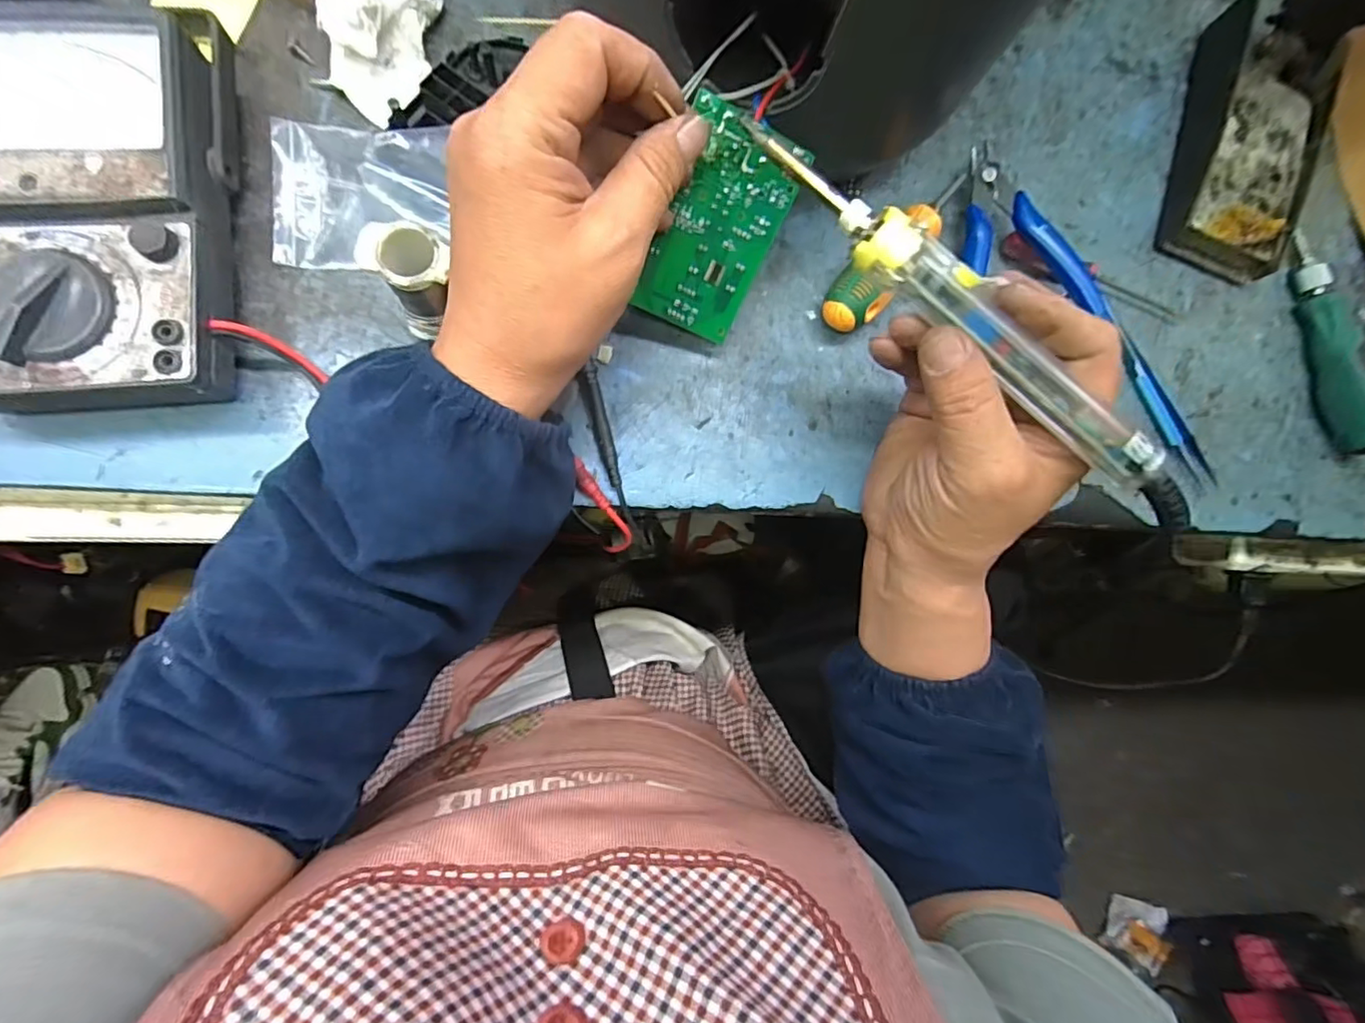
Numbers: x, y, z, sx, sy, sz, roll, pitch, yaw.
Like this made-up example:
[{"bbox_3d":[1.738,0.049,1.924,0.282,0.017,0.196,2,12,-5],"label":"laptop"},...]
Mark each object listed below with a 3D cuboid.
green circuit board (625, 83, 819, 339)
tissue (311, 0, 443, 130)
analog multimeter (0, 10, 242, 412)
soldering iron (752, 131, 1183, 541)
[{"bbox_3d":[0.018,-0.135,0.289,0.054,0.004,0.096,17,117,-17],"label":"green circuit board"},{"bbox_3d":[-0.156,-0.245,0.299,0.049,0.036,0.080,16,83,-6],"label":"tissue"},{"bbox_3d":[-0.269,-0.133,0.267,0.115,0.047,0.185,-6,86,-8],"label":"analog multimeter"},{"bbox_3d":[0.116,-0.077,0.236,0.230,0.017,0.024,42,81,1],"label":"soldering iron"}]

